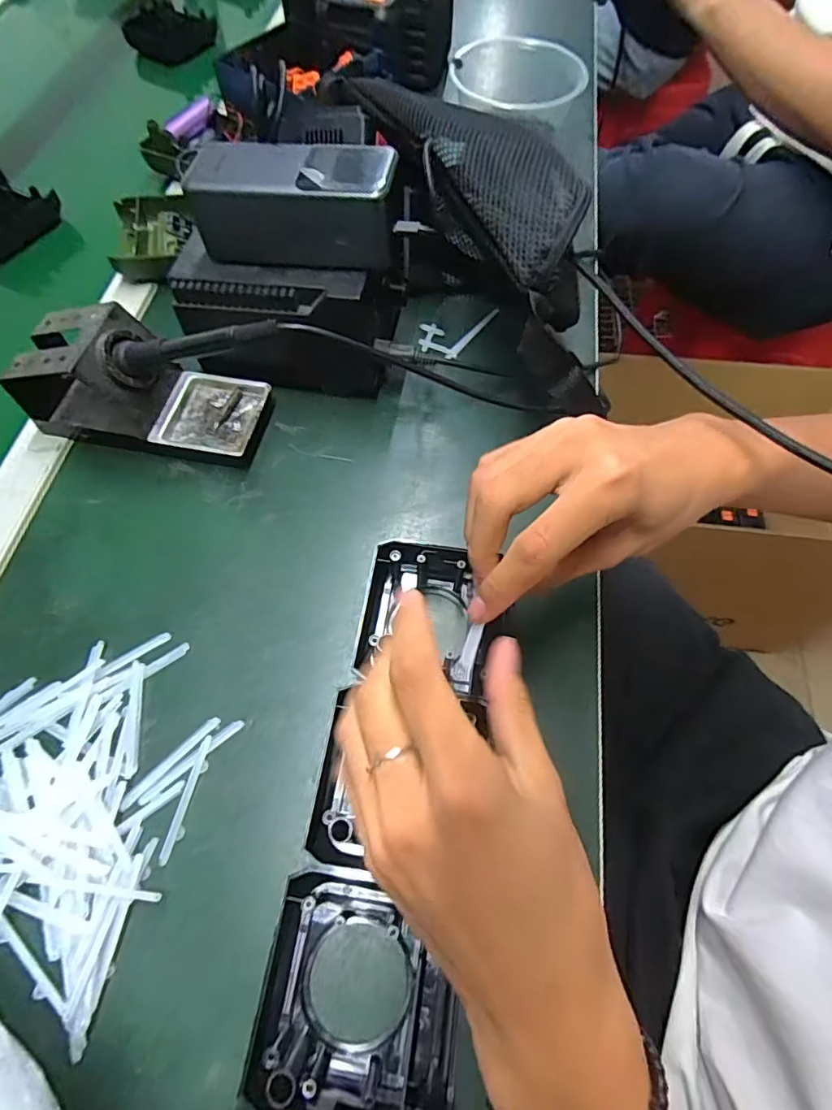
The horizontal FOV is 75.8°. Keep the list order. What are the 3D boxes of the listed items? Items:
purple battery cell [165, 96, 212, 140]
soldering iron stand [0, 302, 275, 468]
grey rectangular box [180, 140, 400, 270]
[{"bbox_3d":[-0.226,-0.437,0.534,0.052,0.016,0.017,-41,69,-3],"label":"purple battery cell"},{"bbox_3d":[-0.195,-0.121,0.384,0.164,0.078,0.073,12,64,7],"label":"soldering iron stand"},{"bbox_3d":[-0.076,-0.224,0.343,0.124,0.051,0.048,8,63,4],"label":"grey rectangular box"}]

